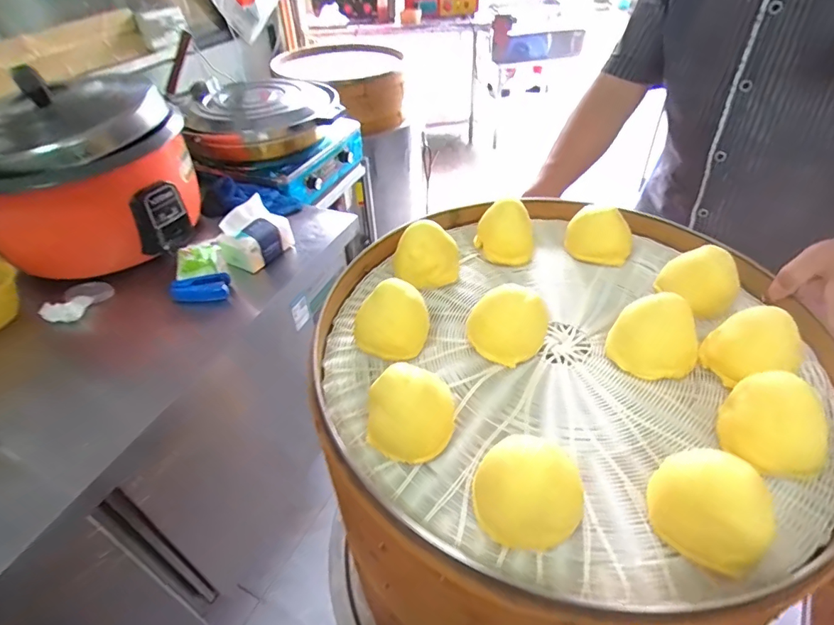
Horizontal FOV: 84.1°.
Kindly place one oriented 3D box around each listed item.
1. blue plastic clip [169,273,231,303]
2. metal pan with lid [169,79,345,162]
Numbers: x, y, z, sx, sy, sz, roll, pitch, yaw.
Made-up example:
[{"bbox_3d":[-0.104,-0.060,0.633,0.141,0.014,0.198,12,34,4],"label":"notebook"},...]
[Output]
[{"bbox_3d":[-0.412,-0.044,0.881,0.111,0.037,0.044,-9,43,-8],"label":"blue plastic clip"},{"bbox_3d":[-0.434,-0.562,1.293,0.412,0.131,0.377,-20,45,-19],"label":"metal pan with lid"}]

